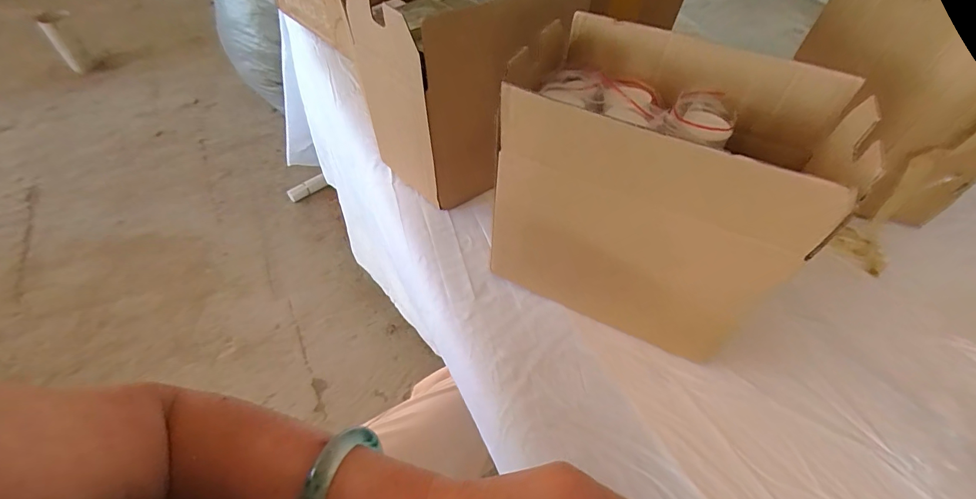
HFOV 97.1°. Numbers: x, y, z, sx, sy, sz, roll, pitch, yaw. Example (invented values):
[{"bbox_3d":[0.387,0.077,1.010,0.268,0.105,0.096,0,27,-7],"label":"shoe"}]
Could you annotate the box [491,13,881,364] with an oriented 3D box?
[{"bbox_3d":[0.136,-0.047,0.389,0.231,0.220,0.145,22,53,15],"label":"box"}]

